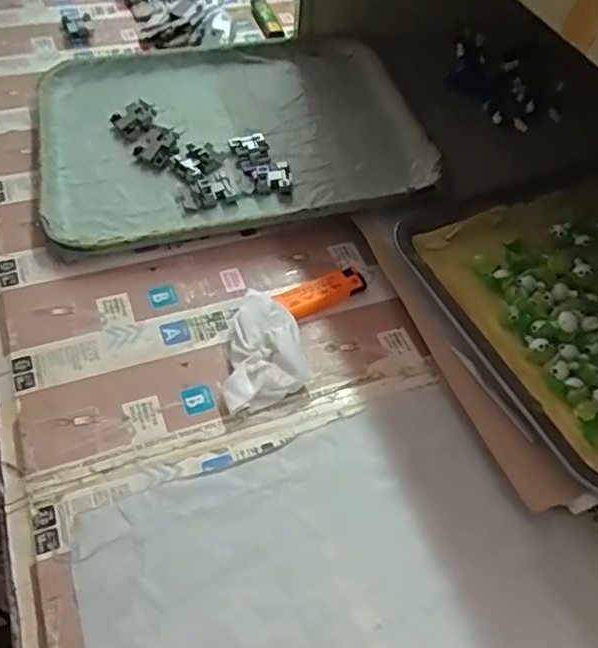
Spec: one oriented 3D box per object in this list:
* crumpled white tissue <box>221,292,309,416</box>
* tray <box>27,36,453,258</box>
[{"bbox_3d":[-0.022,0.019,0.442,0.054,0.028,0.091,4,52,-1],"label":"crumpled white tissue"},{"bbox_3d":[-0.066,-0.190,0.586,0.339,0.023,0.277,-9,53,-11],"label":"tray"}]

